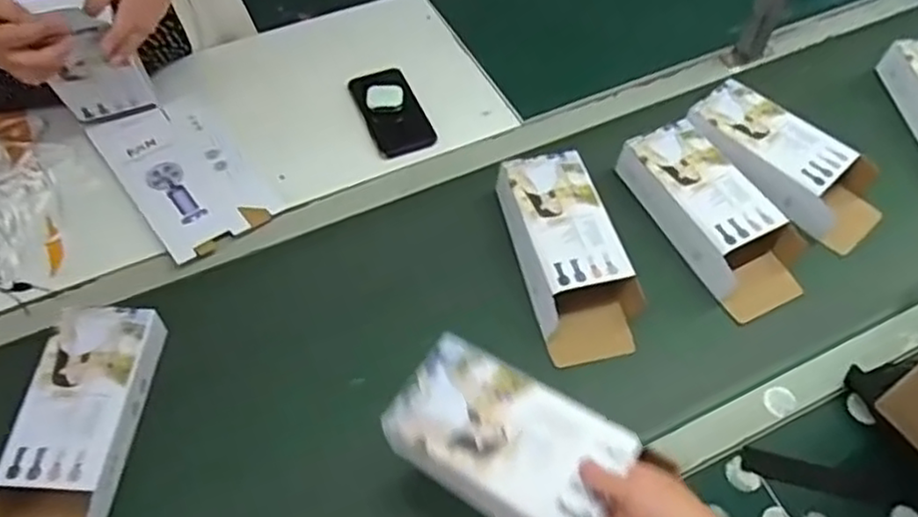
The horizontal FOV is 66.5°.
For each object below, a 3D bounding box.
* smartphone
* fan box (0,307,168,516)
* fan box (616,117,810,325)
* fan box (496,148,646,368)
[{"bbox_3d":[-0.090,-0.202,0.943,0.080,0.013,0.154,-19,59,-13],"label":"smartphone"},{"bbox_3d":[-0.374,0.168,0.683,0.104,0.049,0.249,4,56,2],"label":"fan box"},{"bbox_3d":[0.306,-0.053,0.835,0.121,0.060,0.247,-25,60,-16],"label":"fan box"},{"bbox_3d":[0.126,-0.009,0.804,0.107,0.053,0.245,-12,57,-9],"label":"fan box"}]

